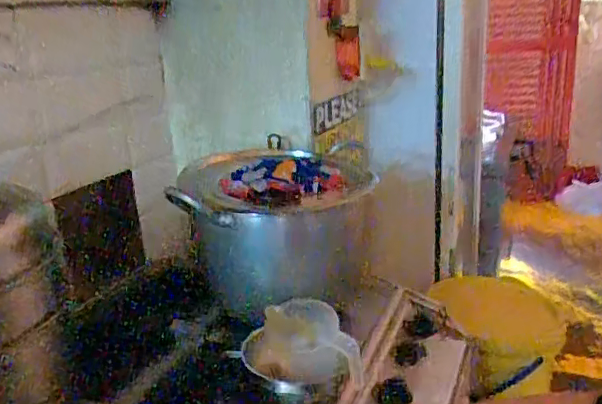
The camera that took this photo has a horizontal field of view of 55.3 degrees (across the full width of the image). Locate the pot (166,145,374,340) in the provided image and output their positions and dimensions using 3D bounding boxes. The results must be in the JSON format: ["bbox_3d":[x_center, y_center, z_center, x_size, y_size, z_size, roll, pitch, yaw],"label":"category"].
[{"bbox_3d":[-0.040,0.051,0.923,0.307,0.219,0.268,-2,18,5],"label":"pot"}]

